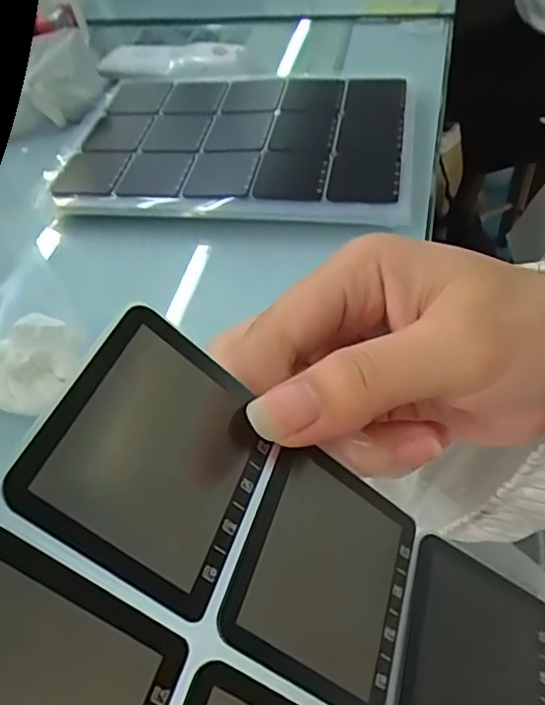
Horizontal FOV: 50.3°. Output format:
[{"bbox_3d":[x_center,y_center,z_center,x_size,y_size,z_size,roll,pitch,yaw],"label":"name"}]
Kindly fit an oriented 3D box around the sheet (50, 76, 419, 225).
[{"bbox_3d":[-0.031,-0.174,0.474,0.284,0.017,0.200,6,50,11],"label":"sheet"}]

